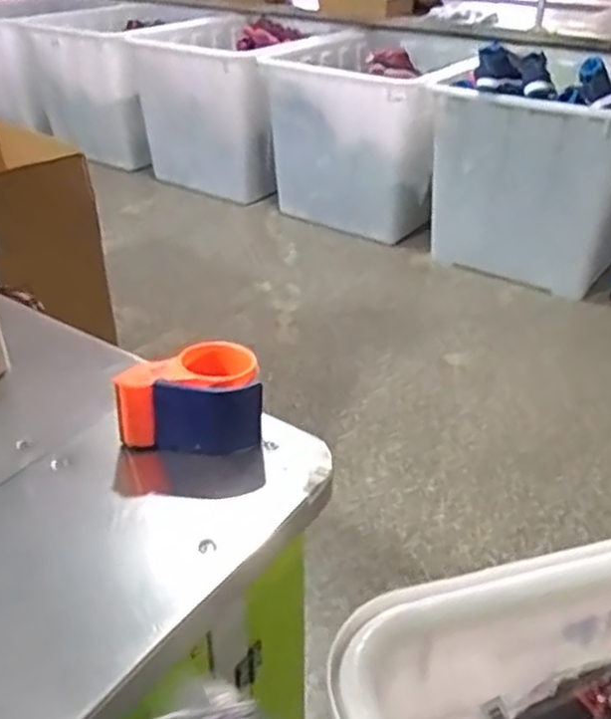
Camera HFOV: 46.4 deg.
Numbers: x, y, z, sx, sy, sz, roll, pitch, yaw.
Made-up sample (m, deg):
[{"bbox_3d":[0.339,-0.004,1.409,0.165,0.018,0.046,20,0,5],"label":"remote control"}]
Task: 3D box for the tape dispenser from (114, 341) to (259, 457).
[{"bbox_3d":[-0.116,0.035,0.738,0.137,0.079,0.099,-1,33,-2],"label":"tape dispenser"}]

